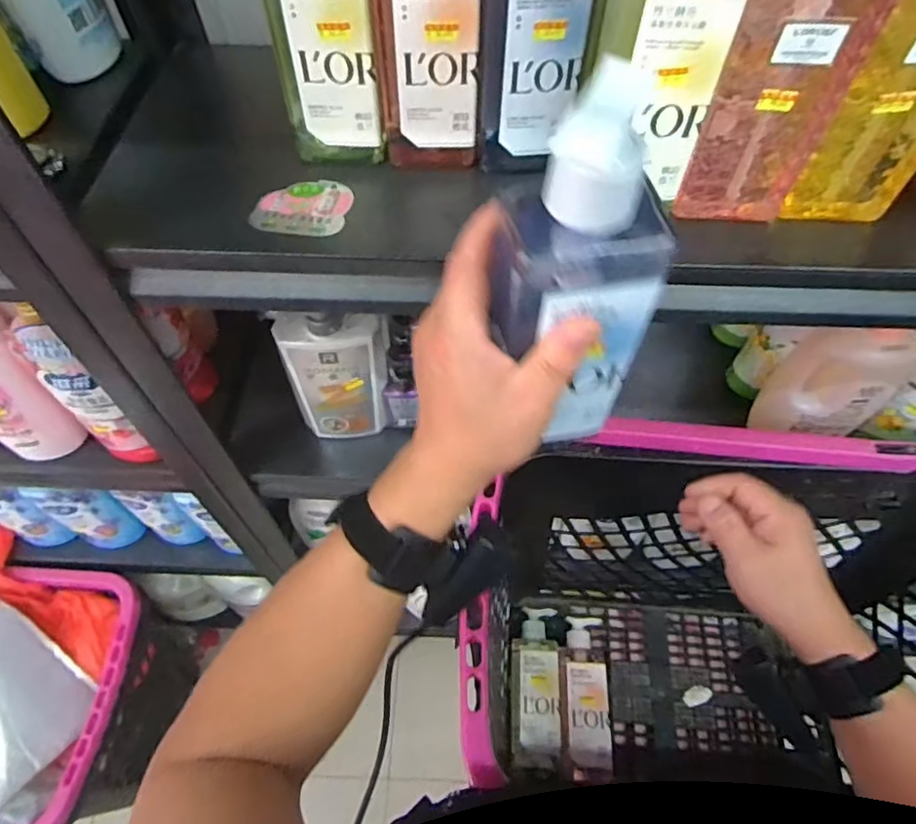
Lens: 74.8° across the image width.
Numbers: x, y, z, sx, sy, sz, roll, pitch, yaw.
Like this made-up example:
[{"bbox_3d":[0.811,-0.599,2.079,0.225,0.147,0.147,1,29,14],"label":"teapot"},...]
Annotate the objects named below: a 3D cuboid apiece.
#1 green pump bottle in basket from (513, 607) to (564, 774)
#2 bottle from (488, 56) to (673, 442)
[{"bbox_3d":[0.119,0.414,0.912,0.067,0.055,0.227,4,57,1],"label":"green pump bottle in basket"},{"bbox_3d":[0.056,-0.048,0.287,0.074,0.207,0.050,-5,56,7],"label":"bottle"}]

